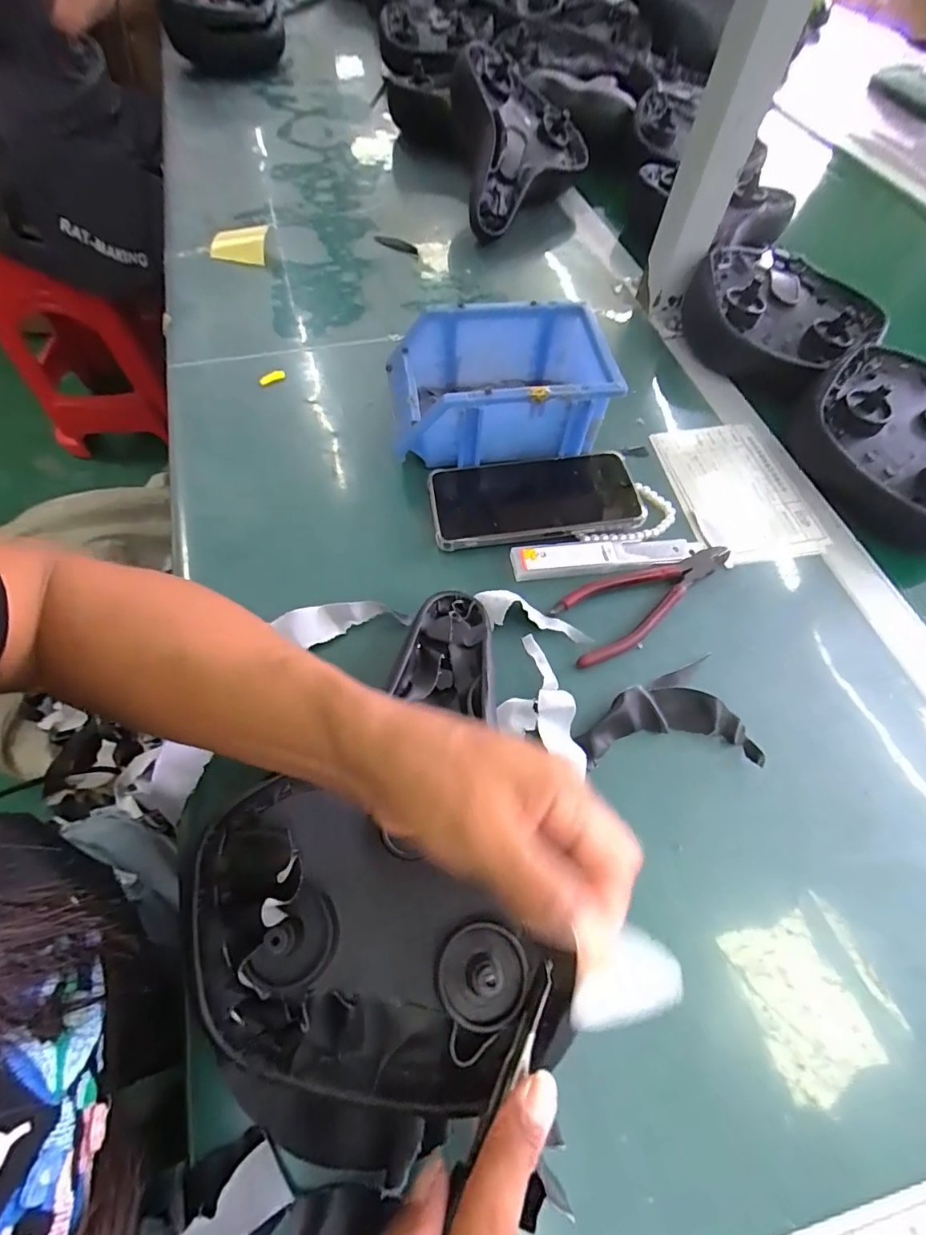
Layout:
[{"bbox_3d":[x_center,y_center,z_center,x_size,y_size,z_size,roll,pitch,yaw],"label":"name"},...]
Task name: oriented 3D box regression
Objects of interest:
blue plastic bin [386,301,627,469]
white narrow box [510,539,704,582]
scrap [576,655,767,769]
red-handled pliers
[{"bbox_3d":[0.028,-0.194,0.432,0.172,0.079,0.116,-5,62,-6],"label":"blue plastic bin"},{"bbox_3d":[0.112,-0.047,0.390,0.150,0.013,0.027,-6,62,-7],"label":"white narrow box"},{"bbox_3d":[0.128,0.067,0.331,0.110,0.017,0.070,-9,62,-8],"label":"scrap"},{"bbox_3d":[0.141,-0.014,0.377,0.151,0.009,0.055,-21,65,-14],"label":"red-handled pliers"}]

